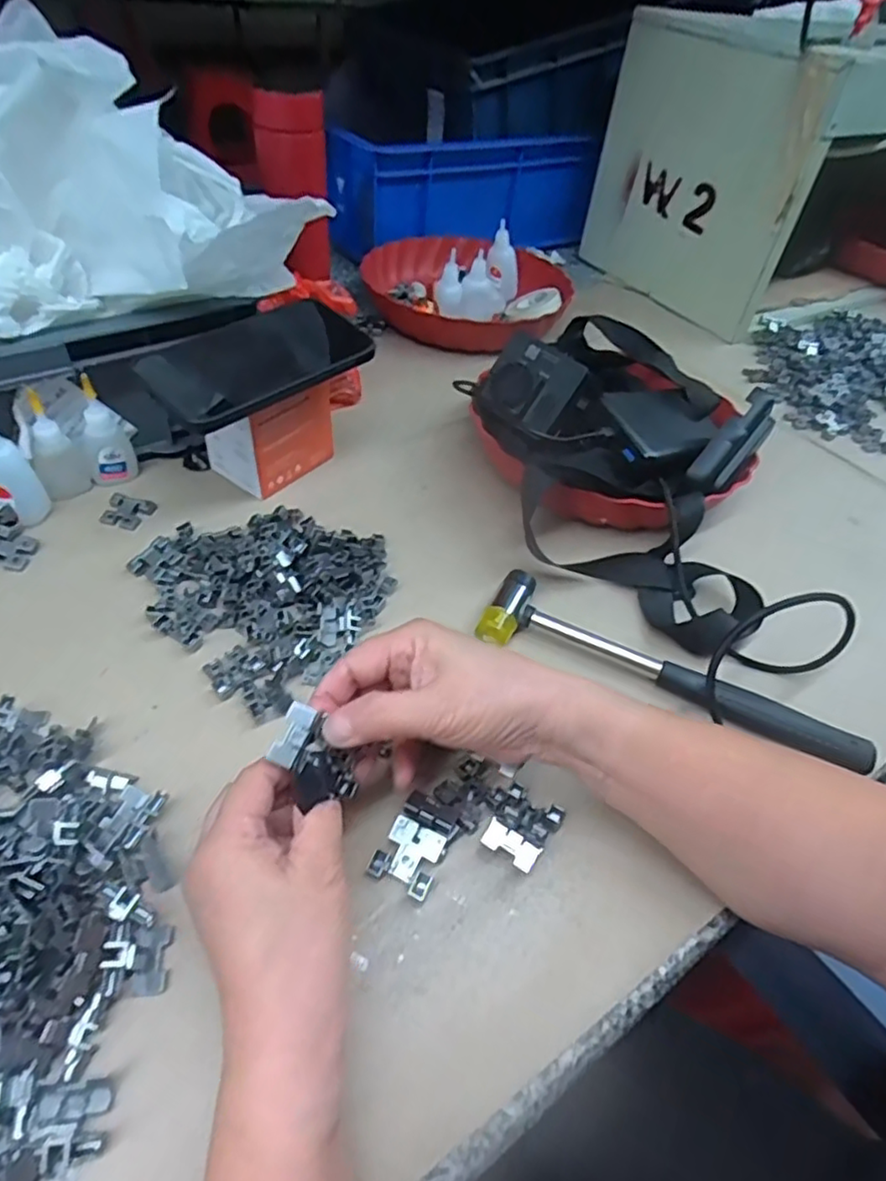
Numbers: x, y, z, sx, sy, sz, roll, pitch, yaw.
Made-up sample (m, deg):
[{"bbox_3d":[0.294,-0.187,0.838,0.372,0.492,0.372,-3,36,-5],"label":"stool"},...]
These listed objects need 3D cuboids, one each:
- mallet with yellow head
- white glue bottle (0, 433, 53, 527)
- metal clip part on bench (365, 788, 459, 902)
[{"bbox_3d":[0.148,0.051,0.422,0.247,0.023,0.055,20,47,11],"label":"mallet with yellow head"},{"bbox_3d":[-0.306,-0.084,0.449,0.039,0.087,0.025,-27,55,-29],"label":"white glue bottle"},{"bbox_3d":[-0.013,0.129,0.332,0.031,0.013,0.047,32,61,10],"label":"metal clip part on bench"}]

